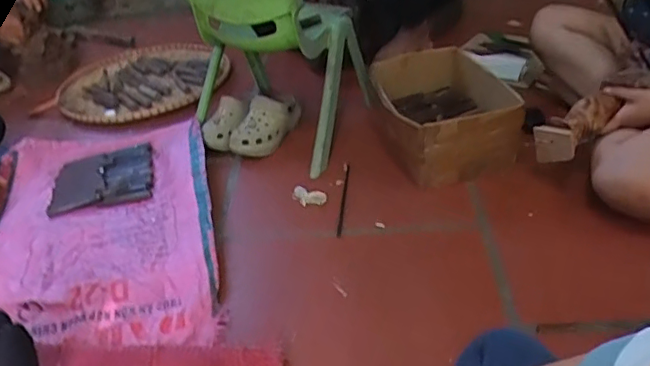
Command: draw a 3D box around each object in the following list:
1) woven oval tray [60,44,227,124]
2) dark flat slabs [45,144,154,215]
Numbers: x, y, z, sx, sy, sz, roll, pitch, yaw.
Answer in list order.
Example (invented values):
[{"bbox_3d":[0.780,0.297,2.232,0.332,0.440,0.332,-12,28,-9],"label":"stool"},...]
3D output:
[{"bbox_3d":[-0.551,-0.321,1.703,0.513,0.043,0.517,-12,35,-7],"label":"woven oval tray"},{"bbox_3d":[-0.507,-0.013,1.263,0.219,0.032,0.202,-12,35,-7],"label":"dark flat slabs"}]

